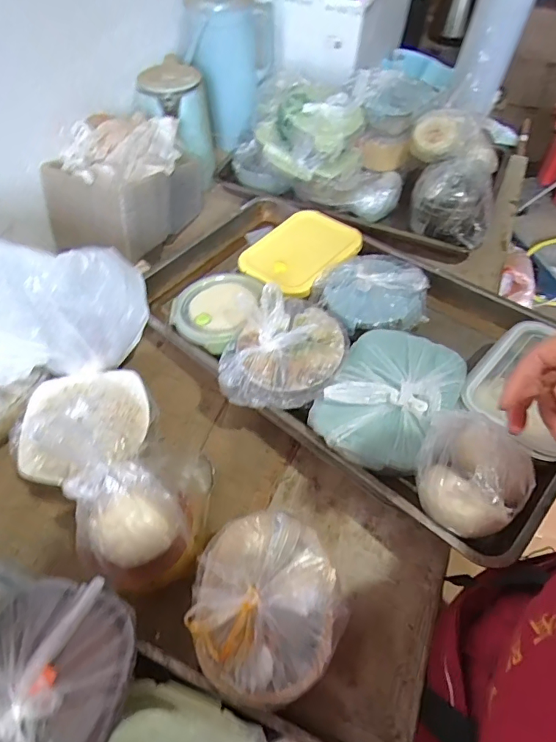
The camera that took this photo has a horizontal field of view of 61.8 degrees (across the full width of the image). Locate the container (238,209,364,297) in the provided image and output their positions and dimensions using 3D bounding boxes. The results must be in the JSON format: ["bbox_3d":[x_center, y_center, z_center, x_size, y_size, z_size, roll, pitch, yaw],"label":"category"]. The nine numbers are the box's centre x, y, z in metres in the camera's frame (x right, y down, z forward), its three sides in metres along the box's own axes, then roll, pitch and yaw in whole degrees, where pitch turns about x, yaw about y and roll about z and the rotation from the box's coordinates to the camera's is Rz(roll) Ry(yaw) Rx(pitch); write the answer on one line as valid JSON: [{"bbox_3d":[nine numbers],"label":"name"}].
[{"bbox_3d":[0.037,-0.201,0.782,0.154,0.040,0.189,28,51,21],"label":"container"}]

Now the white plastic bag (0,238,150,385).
[{"bbox_3d":[-0.331,-0.088,0.598,0.305,0.217,0.121,-35,61,-21],"label":"white plastic bag"}]

